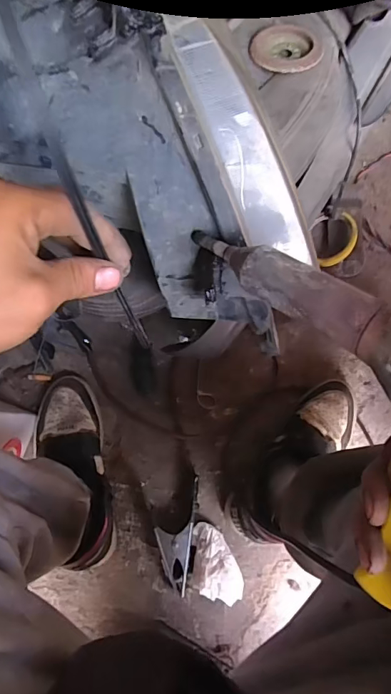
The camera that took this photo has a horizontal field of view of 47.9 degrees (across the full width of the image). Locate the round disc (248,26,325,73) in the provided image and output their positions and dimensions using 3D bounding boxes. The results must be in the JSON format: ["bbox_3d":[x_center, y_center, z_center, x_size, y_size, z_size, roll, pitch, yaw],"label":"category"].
[{"bbox_3d":[0.103,-0.340,0.500,0.081,0.020,0.070,26,79,2],"label":"round disc"}]

